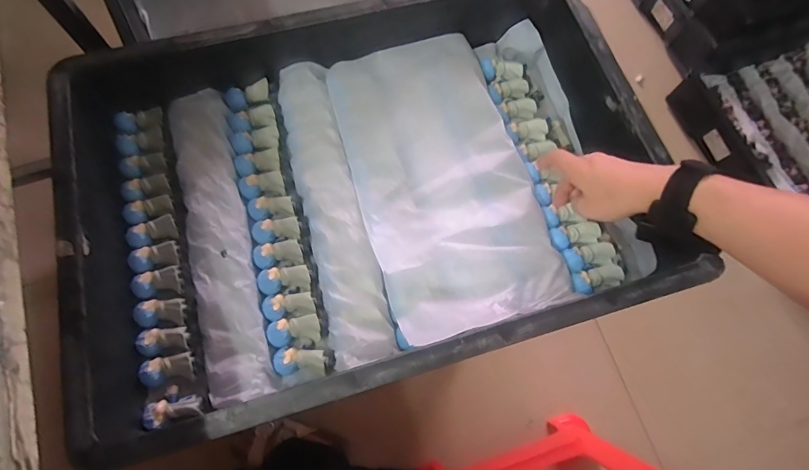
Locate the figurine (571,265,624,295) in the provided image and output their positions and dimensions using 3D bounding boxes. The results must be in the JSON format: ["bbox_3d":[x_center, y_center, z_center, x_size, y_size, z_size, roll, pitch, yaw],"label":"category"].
[{"bbox_3d":[0.208,0.049,0.478,0.054,0.021,0.025,-15,72,-8],"label":"figurine"}]

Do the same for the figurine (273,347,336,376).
[{"bbox_3d":[-0.100,0.128,0.444,0.062,0.028,0.025,2,71,-2],"label":"figurine"}]

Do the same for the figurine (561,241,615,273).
[{"bbox_3d":[0.203,0.024,0.491,0.056,0.019,0.027,-19,73,-9],"label":"figurine"}]

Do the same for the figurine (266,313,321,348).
[{"bbox_3d":[-0.113,0.099,0.453,0.053,0.025,0.025,-8,71,-5],"label":"figurine"}]

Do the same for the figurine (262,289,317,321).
[{"bbox_3d":[-0.121,0.073,0.465,0.054,0.022,0.027,-9,71,-5],"label":"figurine"}]

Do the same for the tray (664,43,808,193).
[{"bbox_3d":[1.081,-0.316,1.155,0.630,0.104,0.391,-19,73,-9],"label":"tray"}]

